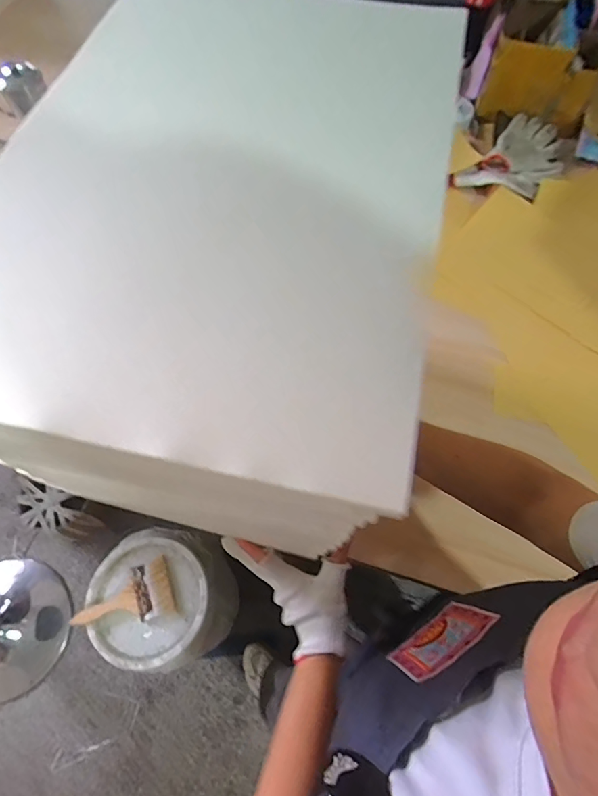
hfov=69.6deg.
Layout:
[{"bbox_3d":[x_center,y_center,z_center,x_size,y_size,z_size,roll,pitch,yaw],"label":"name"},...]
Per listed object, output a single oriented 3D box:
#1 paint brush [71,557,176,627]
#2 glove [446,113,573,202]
[{"bbox_3d":[-0.350,0.404,0.864,0.184,0.021,0.104,-18,67,-8],"label":"paint brush"},{"bbox_3d":[0.452,-0.489,0.863,0.157,0.073,0.251,39,72,15],"label":"glove"}]

